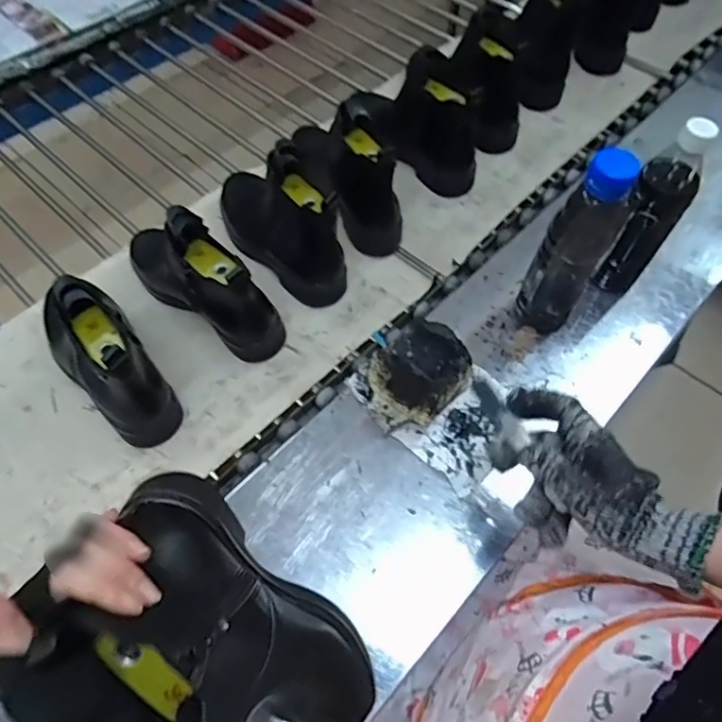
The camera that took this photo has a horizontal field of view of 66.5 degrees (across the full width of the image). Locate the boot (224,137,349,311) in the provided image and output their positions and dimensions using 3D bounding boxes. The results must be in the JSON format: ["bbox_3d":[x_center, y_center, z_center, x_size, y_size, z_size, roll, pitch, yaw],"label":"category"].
[{"bbox_3d":[-0.114,-0.190,0.675,0.076,0.162,0.240,-39,66,-21],"label":"boot"}]

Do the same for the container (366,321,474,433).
[{"bbox_3d":[0.054,0.019,0.560,0.077,0.089,0.097,39,67,21],"label":"container"}]

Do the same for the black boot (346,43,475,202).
[{"bbox_3d":[0.057,-0.349,0.772,0.100,0.156,0.235,-31,63,-18],"label":"black boot"}]

